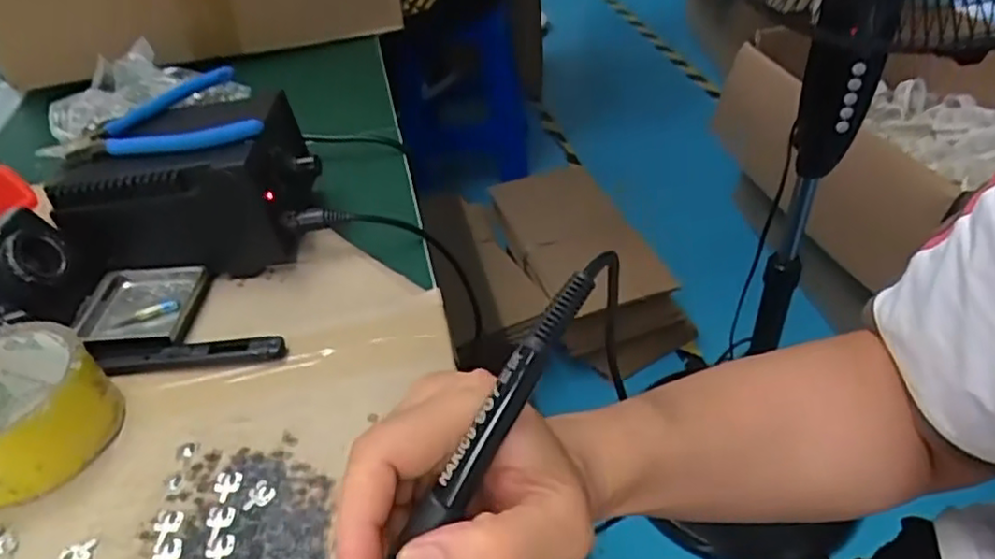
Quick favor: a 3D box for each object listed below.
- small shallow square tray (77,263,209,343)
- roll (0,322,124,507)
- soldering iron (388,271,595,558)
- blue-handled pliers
[{"bbox_3d":[-0.229,0.018,0.433,0.069,0.013,0.070,-6,40,0],"label":"small shallow square tray"},{"bbox_3d":[-0.254,0.068,0.355,0.084,0.048,0.082,-4,40,3],"label":"roll"},{"bbox_3d":[-0.019,0.082,0.231,0.015,0.014,0.194,28,84,34],"label":"soldering iron"},{"bbox_3d":[-0.238,-0.109,0.462,0.137,0.017,0.121,-18,41,-14],"label":"blue-handled pliers"}]

